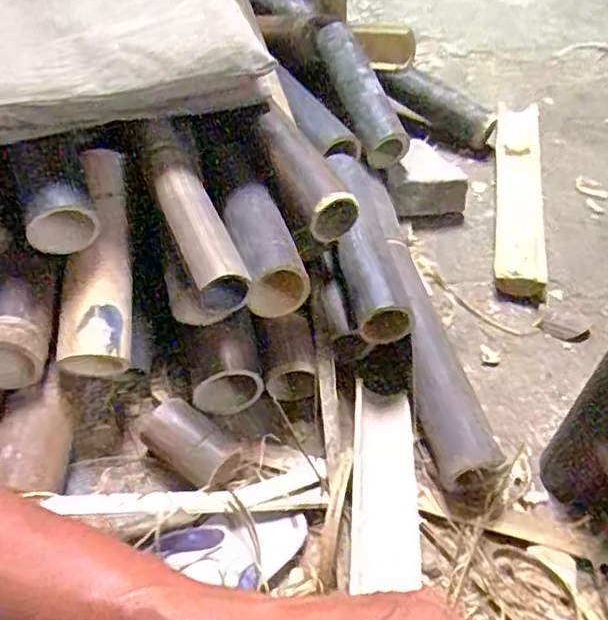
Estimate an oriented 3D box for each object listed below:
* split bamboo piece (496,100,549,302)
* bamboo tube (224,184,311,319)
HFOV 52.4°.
[{"bbox_3d":[0.337,-0.195,0.967,0.076,0.037,0.464,11,50,3],"label":"split bamboo piece"},{"bbox_3d":[-0.044,-0.068,0.632,0.062,0.054,0.162,-12,49,-13],"label":"bamboo tube"}]

